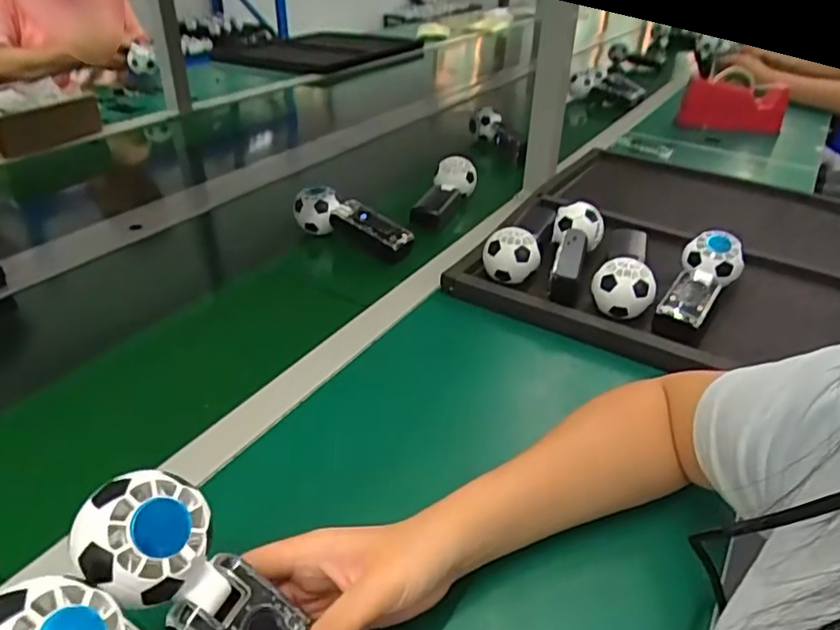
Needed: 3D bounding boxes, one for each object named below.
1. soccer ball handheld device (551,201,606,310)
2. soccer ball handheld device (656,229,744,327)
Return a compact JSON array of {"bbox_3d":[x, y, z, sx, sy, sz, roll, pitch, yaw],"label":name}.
[{"bbox_3d":[0.174,-0.069,0.703,0.055,0.061,0.159,11,35,15],"label":"soccer ball handheld device"},{"bbox_3d":[0.303,-0.036,0.661,0.058,0.057,0.150,20,38,27],"label":"soccer ball handheld device"}]

